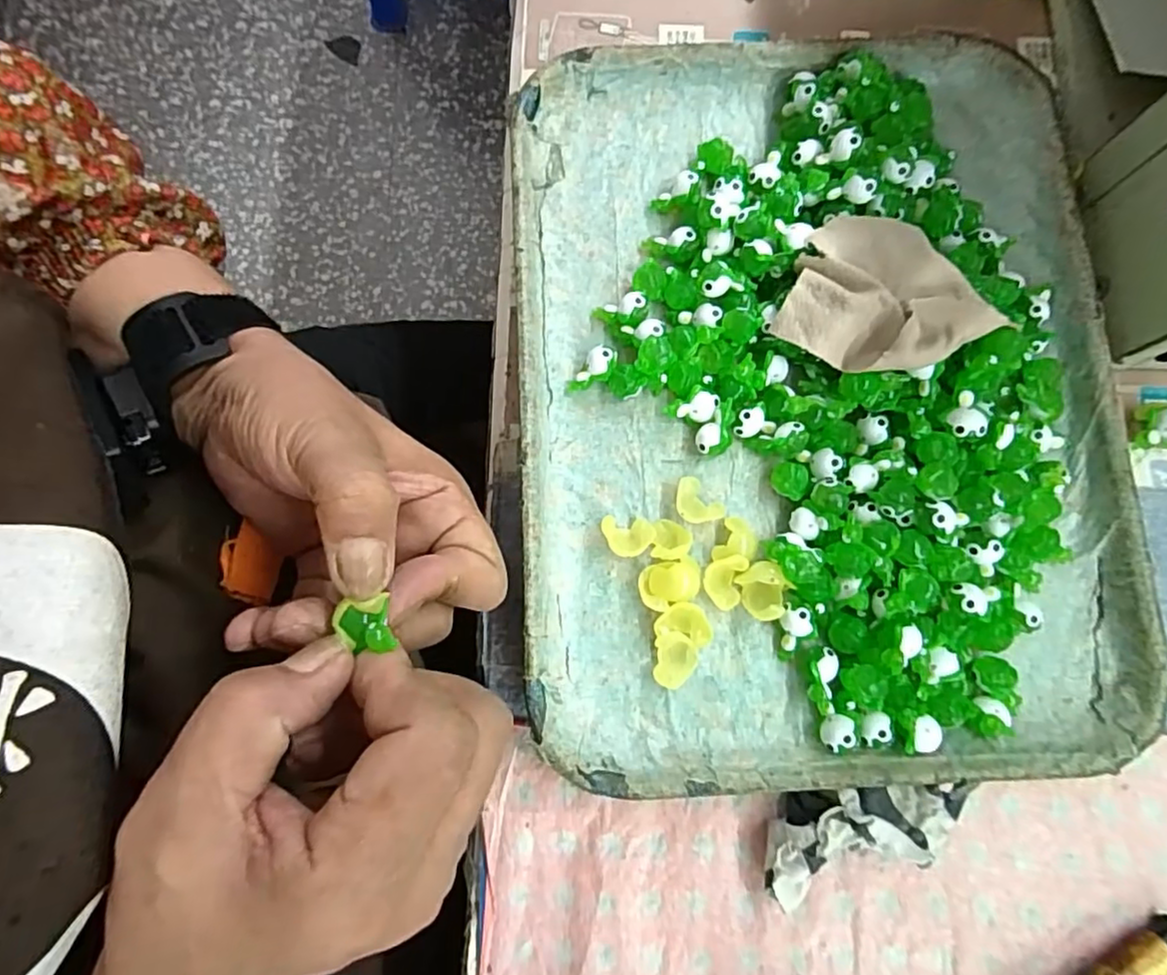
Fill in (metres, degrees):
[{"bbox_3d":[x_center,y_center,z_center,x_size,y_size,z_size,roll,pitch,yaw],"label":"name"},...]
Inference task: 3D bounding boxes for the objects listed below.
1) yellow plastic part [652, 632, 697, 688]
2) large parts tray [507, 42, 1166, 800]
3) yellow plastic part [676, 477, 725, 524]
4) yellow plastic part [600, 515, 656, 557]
[{"bbox_3d":[0.039,0.073,0.266,0.018,0.012,0.023,2,79,1],"label":"yellow plastic part"},{"bbox_3d":[0.101,-0.049,0.283,0.263,0.040,0.340,-2,79,0],"label":"large parts tray"},{"bbox_3d":[0.049,0.007,0.280,0.017,0.011,0.023,-33,81,-5],"label":"yellow plastic part"},{"bbox_3d":[0.020,0.022,0.276,0.023,0.011,0.017,0,79,1],"label":"yellow plastic part"}]

